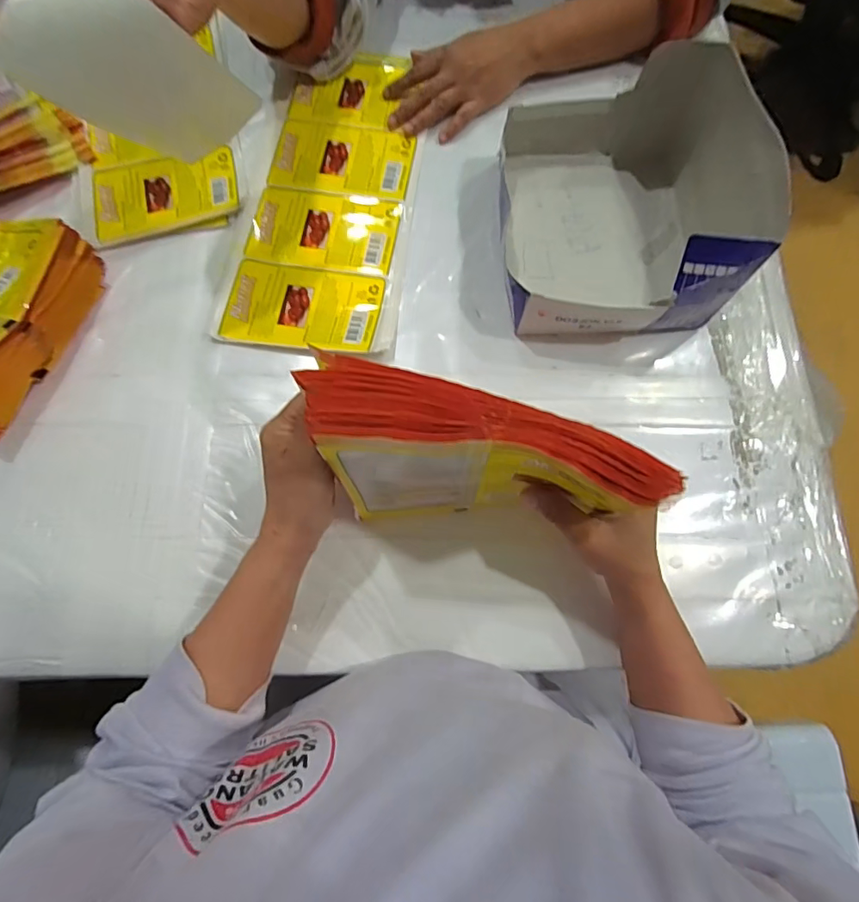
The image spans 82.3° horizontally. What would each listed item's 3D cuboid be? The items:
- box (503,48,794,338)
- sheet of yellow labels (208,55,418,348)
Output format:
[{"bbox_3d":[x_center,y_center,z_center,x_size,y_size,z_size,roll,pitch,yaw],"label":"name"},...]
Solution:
[{"bbox_3d":[0.161,-0.217,0.422,0.195,0.102,0.218,-6,76,-3],"label":"box"},{"bbox_3d":[-0.088,-0.253,0.481,0.152,0.009,0.336,9,76,2],"label":"sheet of yellow labels"}]

